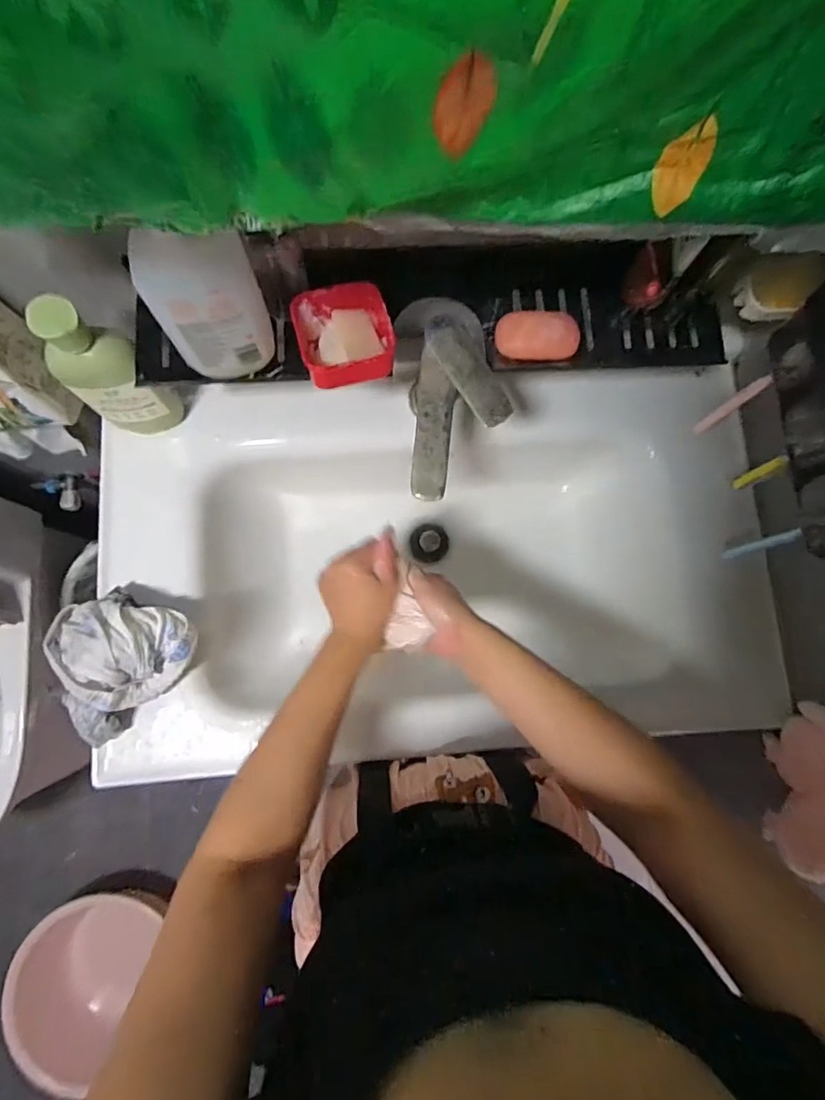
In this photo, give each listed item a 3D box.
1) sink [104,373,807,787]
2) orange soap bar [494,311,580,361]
[{"bbox_3d":[0.032,0.005,0.709,0.796,0.178,0.484,-3,82,-4],"label":"sink"},{"bbox_3d":[0.124,-0.212,0.514,0.078,0.020,0.048,0,81,-3],"label":"orange soap bar"}]

